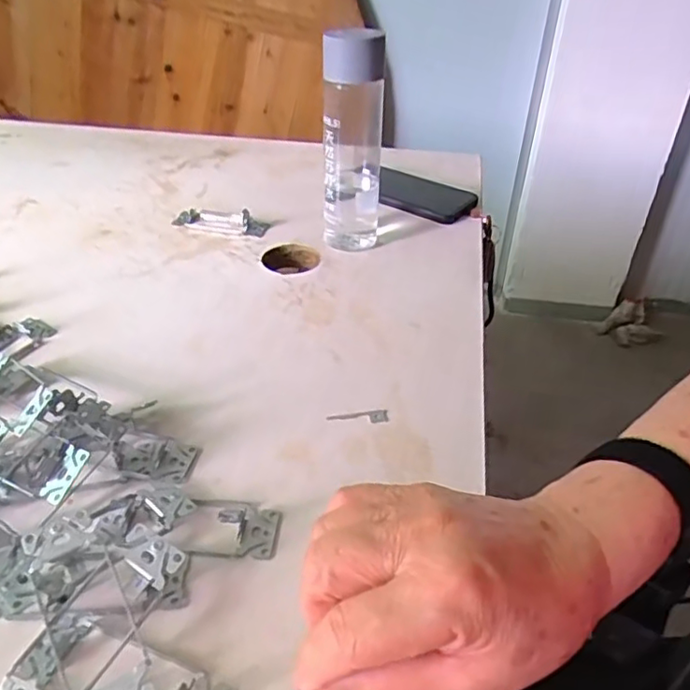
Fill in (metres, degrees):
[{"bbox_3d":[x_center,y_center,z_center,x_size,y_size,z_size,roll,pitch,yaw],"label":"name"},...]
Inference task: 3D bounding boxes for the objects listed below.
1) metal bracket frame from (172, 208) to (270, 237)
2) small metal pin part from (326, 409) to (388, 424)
[{"bbox_3d":[-0.140,-0.143,0.676,0.107,0.025,0.035,11,39,13],"label":"metal bracket frame"},{"bbox_3d":[0.009,0.051,0.437,0.044,0.004,0.012,-2,38,-5],"label":"small metal pin part"}]

